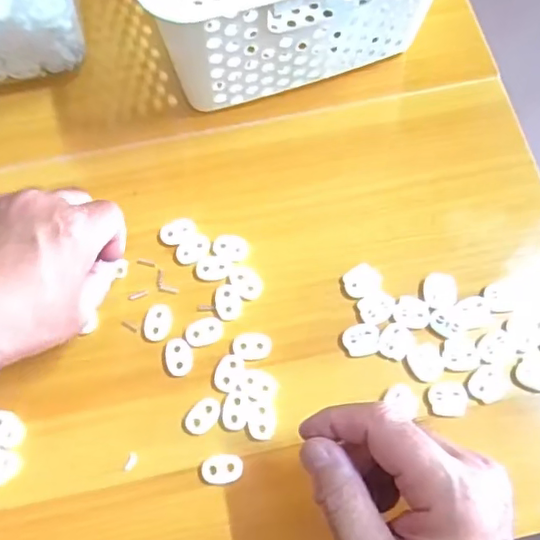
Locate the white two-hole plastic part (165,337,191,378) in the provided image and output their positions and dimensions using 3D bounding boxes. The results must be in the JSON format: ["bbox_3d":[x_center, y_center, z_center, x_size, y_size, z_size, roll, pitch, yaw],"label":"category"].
[{"bbox_3d":[-0.057,0.054,0.356,0.015,0.004,0.024,-5,70,-2],"label":"white two-hole plastic part"}]

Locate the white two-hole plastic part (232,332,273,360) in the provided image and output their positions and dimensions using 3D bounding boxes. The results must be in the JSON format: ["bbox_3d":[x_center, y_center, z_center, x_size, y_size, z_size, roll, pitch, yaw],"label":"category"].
[{"bbox_3d":[-0.011,0.047,0.358,0.023,0.004,0.017,4,70,1],"label":"white two-hole plastic part"}]

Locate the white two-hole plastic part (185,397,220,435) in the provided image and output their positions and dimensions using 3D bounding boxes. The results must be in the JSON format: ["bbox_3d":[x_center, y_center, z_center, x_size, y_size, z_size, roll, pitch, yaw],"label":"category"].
[{"bbox_3d":[-0.040,0.087,0.344,0.014,0.004,0.024,40,74,13],"label":"white two-hole plastic part"}]

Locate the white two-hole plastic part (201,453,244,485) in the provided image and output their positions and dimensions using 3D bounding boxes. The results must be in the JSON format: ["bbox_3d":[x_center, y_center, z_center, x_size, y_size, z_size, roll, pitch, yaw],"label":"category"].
[{"bbox_3d":[-0.028,0.115,0.335,0.024,0.004,0.016,-6,70,-2],"label":"white two-hole plastic part"}]

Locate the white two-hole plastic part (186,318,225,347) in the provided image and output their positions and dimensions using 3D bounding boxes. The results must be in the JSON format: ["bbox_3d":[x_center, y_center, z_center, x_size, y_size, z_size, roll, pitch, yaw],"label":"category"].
[{"bbox_3d":[-0.041,0.038,0.361,0.024,0.004,0.016,-21,71,-8],"label":"white two-hole plastic part"}]

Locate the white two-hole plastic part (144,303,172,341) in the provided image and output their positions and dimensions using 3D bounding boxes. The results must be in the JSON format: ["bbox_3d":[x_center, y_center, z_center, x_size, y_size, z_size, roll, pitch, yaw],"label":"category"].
[{"bbox_3d":[-0.071,0.033,0.365,0.016,0.004,0.024,7,70,3],"label":"white two-hole plastic part"}]

